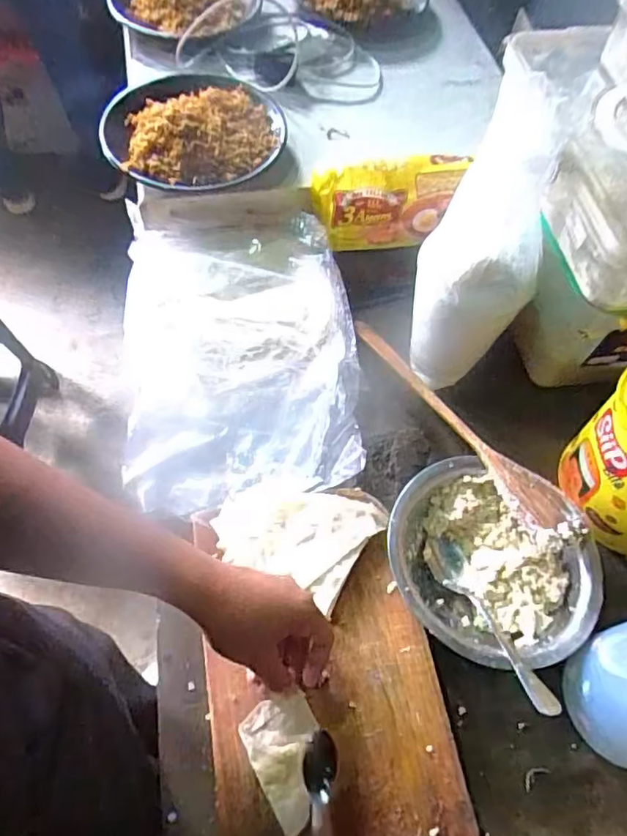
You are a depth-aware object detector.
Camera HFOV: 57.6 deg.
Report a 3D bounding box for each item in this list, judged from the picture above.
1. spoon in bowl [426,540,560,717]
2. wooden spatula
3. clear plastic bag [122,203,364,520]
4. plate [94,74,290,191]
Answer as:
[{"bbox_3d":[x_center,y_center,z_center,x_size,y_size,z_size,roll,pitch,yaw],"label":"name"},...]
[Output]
[{"bbox_3d":[0.147,0.173,0.494,0.033,0.023,0.174,-19,44,-11],"label":"spoon in bowl"},{"bbox_3d":[0.146,0.000,0.582,0.045,0.018,0.318,-28,55,-15],"label":"wooden spatula"},{"bbox_3d":[-0.080,-0.085,0.618,0.246,0.036,0.351,-6,64,-5],"label":"clear plastic bag"},{"bbox_3d":[-0.142,-0.360,0.687,0.208,0.038,0.207,-3,63,-4],"label":"plate"}]

